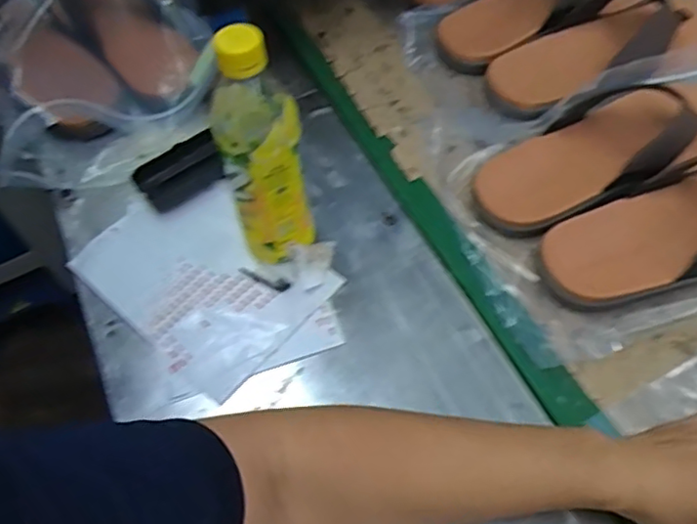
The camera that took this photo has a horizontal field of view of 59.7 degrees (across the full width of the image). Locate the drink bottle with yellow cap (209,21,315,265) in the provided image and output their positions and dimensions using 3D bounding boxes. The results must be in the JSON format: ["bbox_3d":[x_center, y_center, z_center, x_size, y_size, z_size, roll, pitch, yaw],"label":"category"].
[{"bbox_3d":[-0.066,-0.080,0.472,0.056,0.215,0.067,-12,59,-4],"label":"drink bottle with yellow cap"}]

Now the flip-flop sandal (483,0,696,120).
[{"bbox_3d":[0.297,-0.236,0.643,0.315,0.052,0.118,-21,60,-10],"label":"flip-flop sandal"}]

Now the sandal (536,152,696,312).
[{"bbox_3d":[0.305,-0.038,0.513,0.288,0.062,0.096,-13,59,-5],"label":"sandal"}]

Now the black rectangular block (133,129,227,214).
[{"bbox_3d":[-0.163,-0.089,0.599,0.083,0.008,0.055,-34,84,-14],"label":"black rectangular block"}]

